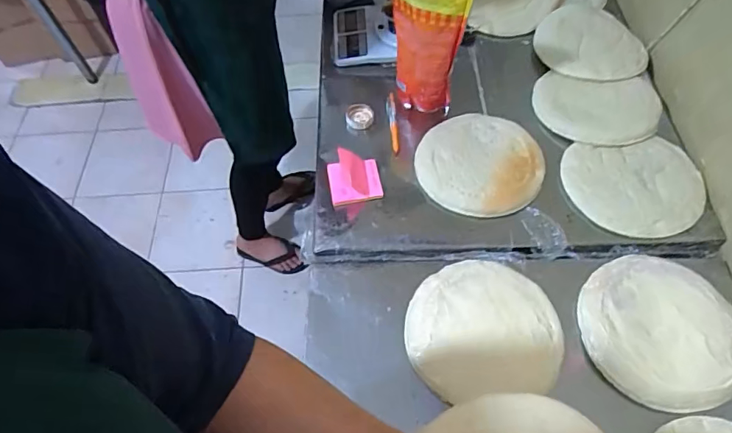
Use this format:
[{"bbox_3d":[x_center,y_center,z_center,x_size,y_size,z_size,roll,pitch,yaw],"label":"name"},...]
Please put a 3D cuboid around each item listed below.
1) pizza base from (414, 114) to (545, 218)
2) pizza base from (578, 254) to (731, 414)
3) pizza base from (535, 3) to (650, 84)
[{"bbox_3d":[0.180,-0.089,0.767,0.189,0.017,0.195,13,60,8],"label":"pizza base"},{"bbox_3d":[0.377,0.141,0.624,0.196,0.016,0.187,-1,59,2],"label":"pizza base"},{"bbox_3d":[0.405,-0.314,0.882,0.191,0.019,0.184,-1,59,2],"label":"pizza base"}]

